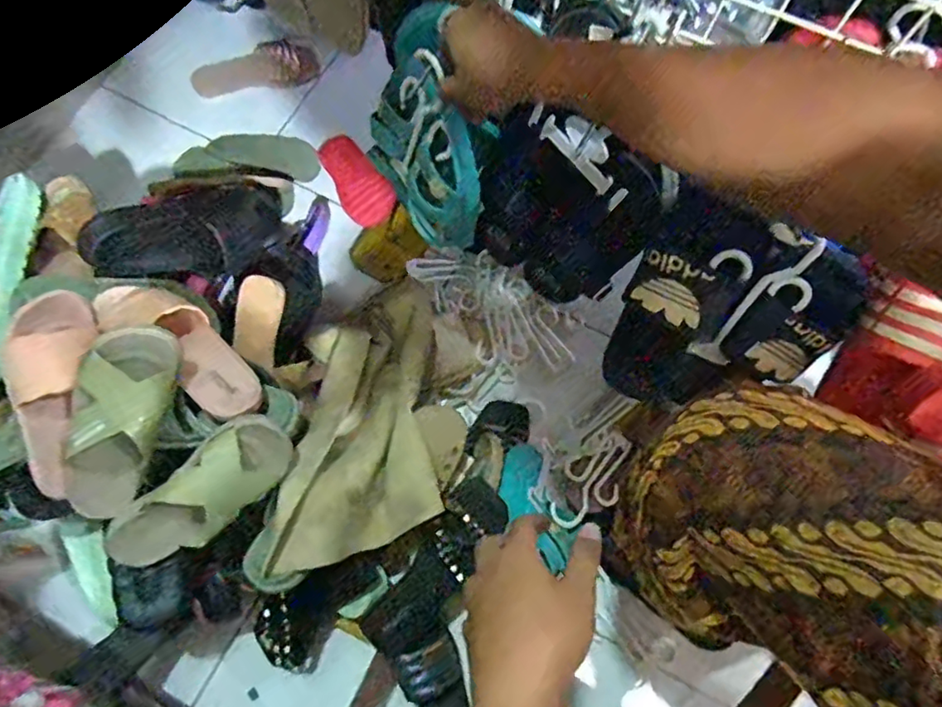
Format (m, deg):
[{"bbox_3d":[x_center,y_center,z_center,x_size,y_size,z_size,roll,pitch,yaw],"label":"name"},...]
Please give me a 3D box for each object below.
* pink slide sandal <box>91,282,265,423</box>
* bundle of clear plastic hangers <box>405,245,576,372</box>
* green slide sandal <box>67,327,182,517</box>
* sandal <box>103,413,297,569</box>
[{"bbox_3d":[-0.315,-0.011,0.655,0.217,0.047,0.079,35,77,10],"label":"pink slide sandal"},{"bbox_3d":[0.039,-0.070,0.940,0.145,0.053,0.279,-41,78,-10],"label":"bundle of clear plastic hangers"},{"bbox_3d":[-0.363,0.077,0.611,0.100,0.066,0.214,32,108,9],"label":"green slide sandal"},{"bbox_3d":[-0.289,0.152,0.629,0.223,0.072,0.079,-37,77,5],"label":"sandal"}]

